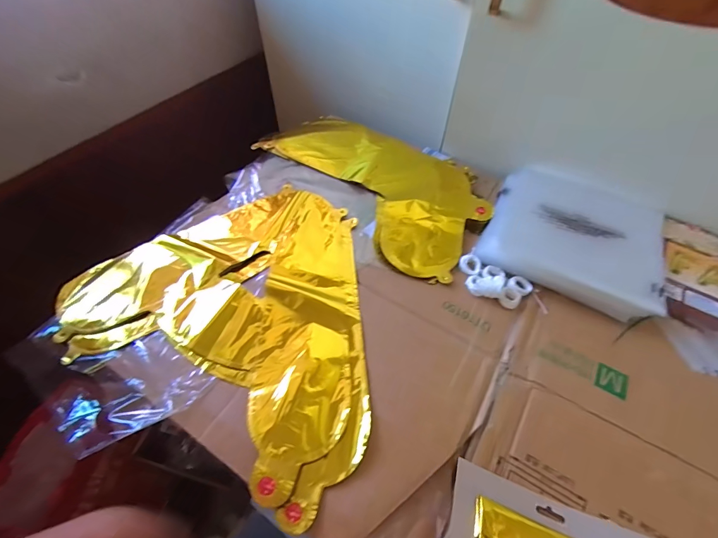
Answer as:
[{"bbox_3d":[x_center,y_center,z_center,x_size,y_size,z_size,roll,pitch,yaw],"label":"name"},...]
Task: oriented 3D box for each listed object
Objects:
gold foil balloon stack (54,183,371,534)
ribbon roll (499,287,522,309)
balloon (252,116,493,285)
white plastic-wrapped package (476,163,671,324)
[{"bbox_3d":[-0.135,0.027,0.454,0.406,0.012,0.341,25,58,16],"label":"gold foil balloon stack"},{"bbox_3d":[0.193,0.038,0.454,0.025,0.012,0.024,1,55,-1],"label":"ribbon roll"},{"bbox_3d":[0.026,-0.159,0.586,0.401,0.013,0.233,37,62,22],"label":"balloon"},{"bbox_3d":[0.309,-0.057,0.507,0.222,0.038,0.245,25,58,15],"label":"white plastic-wrapped package"}]

